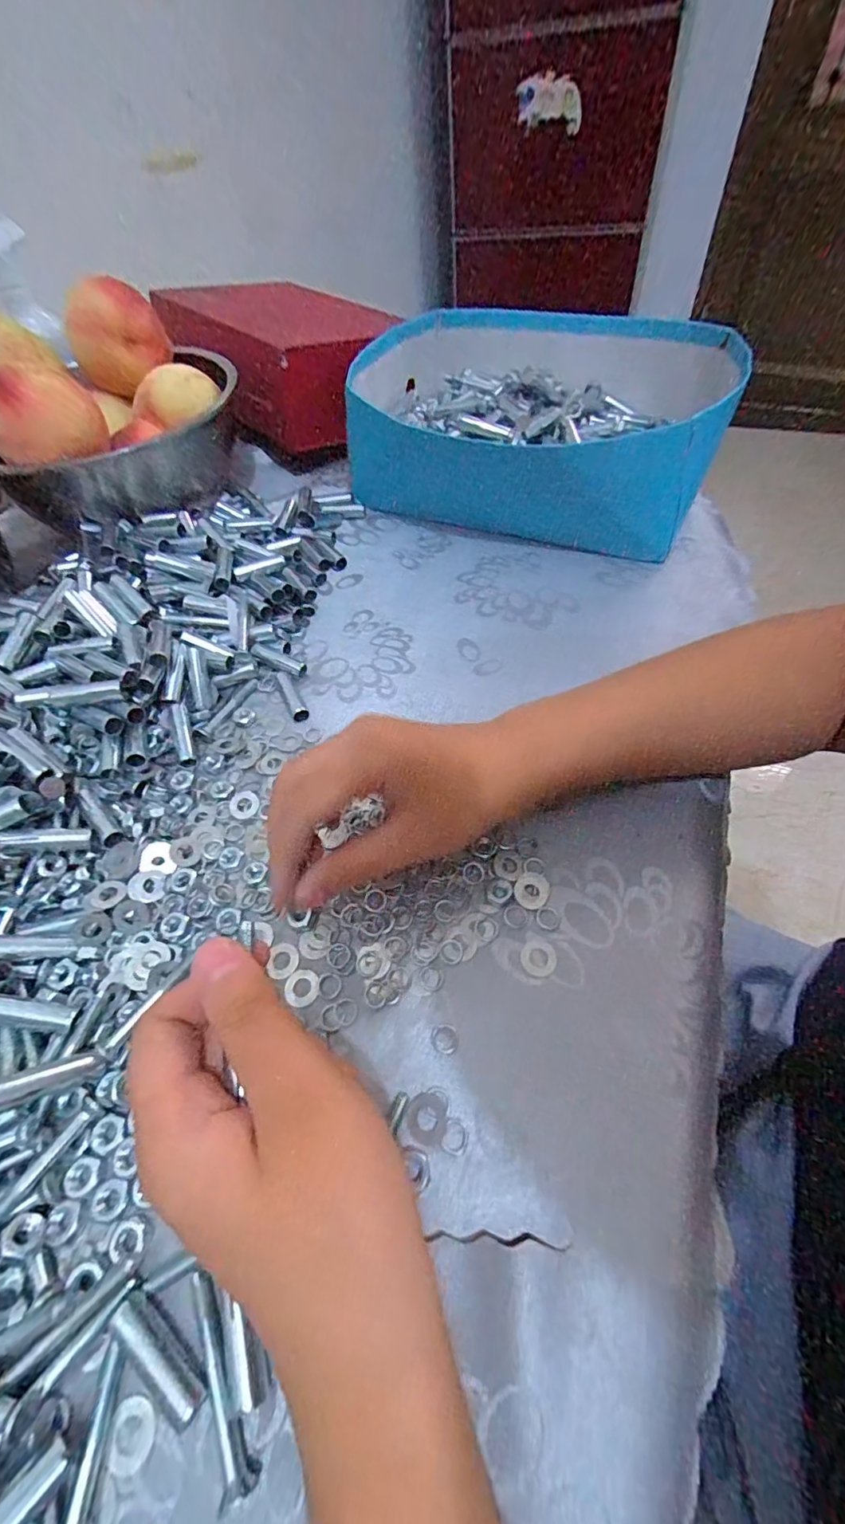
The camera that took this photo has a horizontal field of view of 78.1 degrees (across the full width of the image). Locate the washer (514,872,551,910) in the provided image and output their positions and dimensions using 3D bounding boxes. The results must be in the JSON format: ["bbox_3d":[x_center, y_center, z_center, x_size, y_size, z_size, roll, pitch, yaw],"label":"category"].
[{"bbox_3d":[0.054,0.063,0.257,0.016,0.004,0.019,14,58,14],"label":"washer"}]

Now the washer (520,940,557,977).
[{"bbox_3d":[0.054,0.090,0.240,0.016,0.004,0.015,-2,55,3],"label":"washer"}]

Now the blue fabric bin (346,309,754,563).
[{"bbox_3d":[0.099,-0.315,0.466,0.297,0.096,0.247,18,58,16],"label":"blue fabric bin"}]

